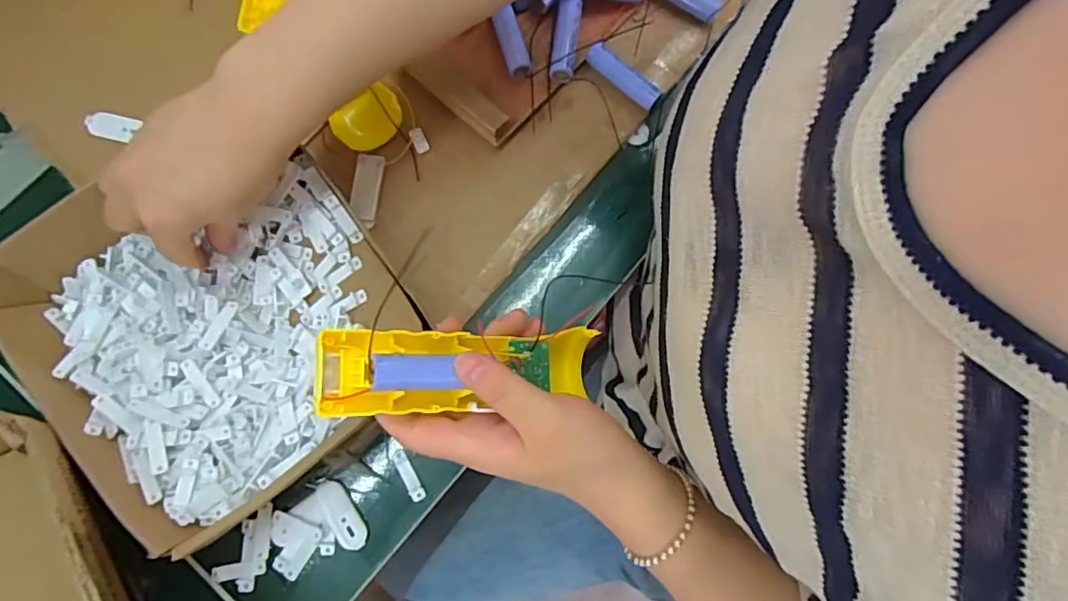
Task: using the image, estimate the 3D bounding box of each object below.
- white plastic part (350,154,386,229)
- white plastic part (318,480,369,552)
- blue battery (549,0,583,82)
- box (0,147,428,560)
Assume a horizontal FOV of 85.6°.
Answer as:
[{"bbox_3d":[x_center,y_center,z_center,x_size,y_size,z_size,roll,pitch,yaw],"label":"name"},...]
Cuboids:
[{"bbox_3d":[-0.128,-0.085,0.438,0.021,0.007,0.055,7,77,1],"label":"white plastic part"},{"bbox_3d":[-0.133,0.148,0.400,0.018,0.005,0.050,-28,79,-6],"label":"white plastic part"},{"bbox_3d":[0.025,-0.204,0.442,0.018,0.018,0.066,7,77,1],"label":"blue battery"},{"bbox_3d":[-0.212,0.018,0.382,0.220,0.056,0.227,-35,80,-8],"label":"box"}]

